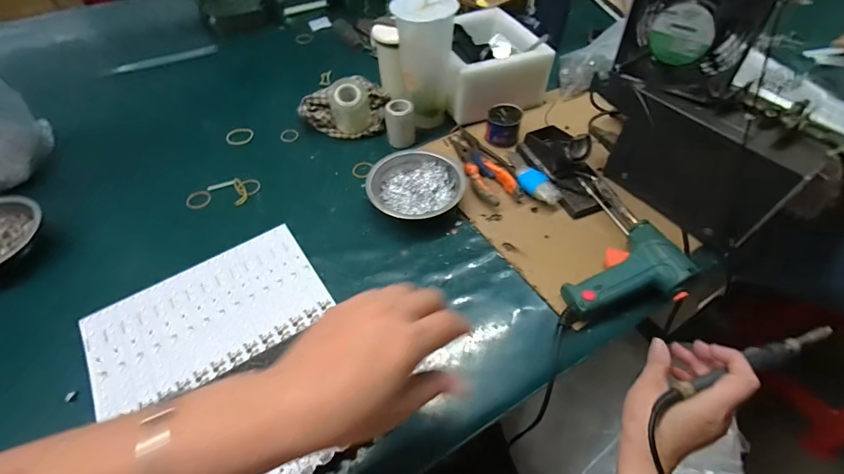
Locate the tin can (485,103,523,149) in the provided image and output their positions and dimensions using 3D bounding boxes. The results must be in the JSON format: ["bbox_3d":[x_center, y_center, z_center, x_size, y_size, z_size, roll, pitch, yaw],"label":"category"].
[{"bbox_3d":[0.126,-0.176,0.600,0.053,0.037,0.052,10,53,9],"label":"tin can"}]

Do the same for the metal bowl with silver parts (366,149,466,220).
[{"bbox_3d":[-0.007,-0.069,0.533,0.125,0.035,0.109,5,52,5],"label":"metal bowl with silver parts"}]

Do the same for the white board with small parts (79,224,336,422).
[{"bbox_3d":[-0.239,0.086,0.438,0.239,0.005,0.148,-28,57,-21],"label":"white board with small parts"}]

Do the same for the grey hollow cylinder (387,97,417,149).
[{"bbox_3d":[-0.033,-0.176,0.600,0.043,0.063,0.043,-2,52,0],"label":"grey hollow cylinder"}]

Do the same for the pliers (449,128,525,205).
[{"bbox_3d":[0.084,-0.111,0.568,0.054,0.025,0.171,-16,53,-11],"label":"pliers"}]

